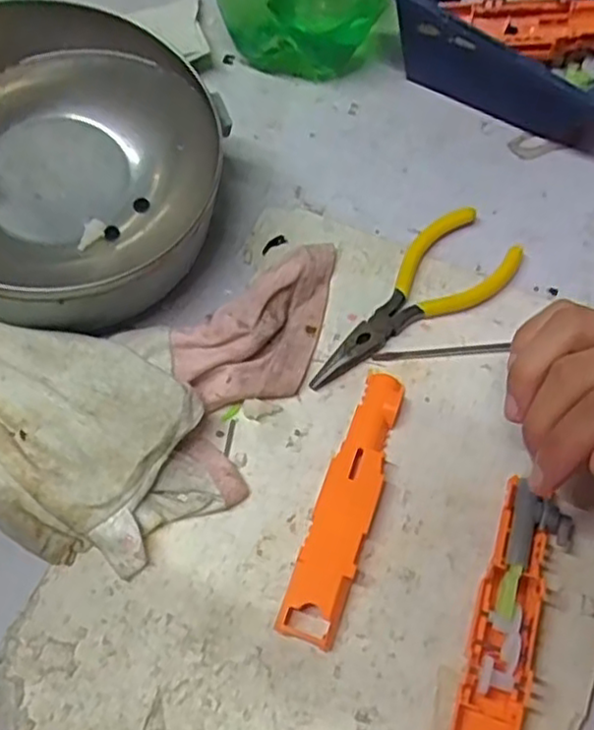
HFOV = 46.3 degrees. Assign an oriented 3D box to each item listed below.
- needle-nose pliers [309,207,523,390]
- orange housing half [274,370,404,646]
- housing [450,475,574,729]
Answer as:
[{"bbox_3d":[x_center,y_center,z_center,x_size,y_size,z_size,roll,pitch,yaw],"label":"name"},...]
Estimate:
[{"bbox_3d":[0.054,-0.032,0.339,0.126,0.008,0.046,-35,69,-15],"label":"needle-nose pliers"},{"bbox_3d":[0.022,0.055,0.291,0.023,0.011,0.118,18,66,9],"label":"orange housing half"},{"bbox_3d":[0.082,0.101,0.266,0.028,0.015,0.114,20,65,8],"label":"housing"}]

